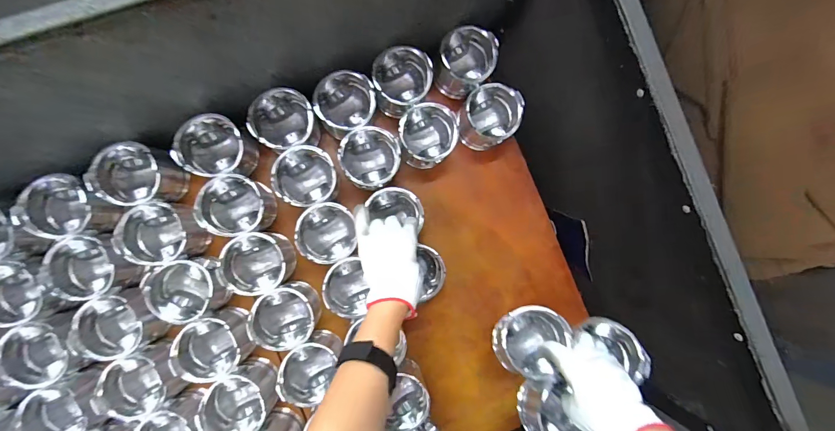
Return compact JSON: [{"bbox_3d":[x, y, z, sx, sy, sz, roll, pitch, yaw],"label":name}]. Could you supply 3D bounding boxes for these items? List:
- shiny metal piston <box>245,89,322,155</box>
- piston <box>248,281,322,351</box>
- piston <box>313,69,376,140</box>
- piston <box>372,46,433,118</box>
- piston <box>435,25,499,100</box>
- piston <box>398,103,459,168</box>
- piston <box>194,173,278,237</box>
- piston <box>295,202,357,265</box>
[{"bbox_3d":[-0.203,-0.143,0.555,0.092,0.077,0.088,4,89,-5],"label":"shiny metal piston"},{"bbox_3d":[-0.200,0.151,0.545,0.088,0.078,0.087,7,89,-5],"label":"piston"},{"bbox_3d":[-0.112,-0.172,0.564,0.089,0.068,0.095,0,90,-5],"label":"piston"},{"bbox_3d":[-0.026,-0.212,0.576,0.090,0.082,0.095,4,89,-5],"label":"piston"},{"bbox_3d":[0.077,-0.250,0.592,0.086,0.099,0.081,0,90,-5],"label":"piston"},{"bbox_3d":[0.014,-0.129,0.586,0.087,0.099,0.093,0,90,-5],"label":"piston"},{"bbox_3d":[-0.271,-0.015,0.538,0.092,0.070,0.088,-1,90,-5],"label":"piston"},{"bbox_3d":[-0.138,0.026,0.559,0.087,0.074,0.089,-2,90,-5],"label":"piston"}]

